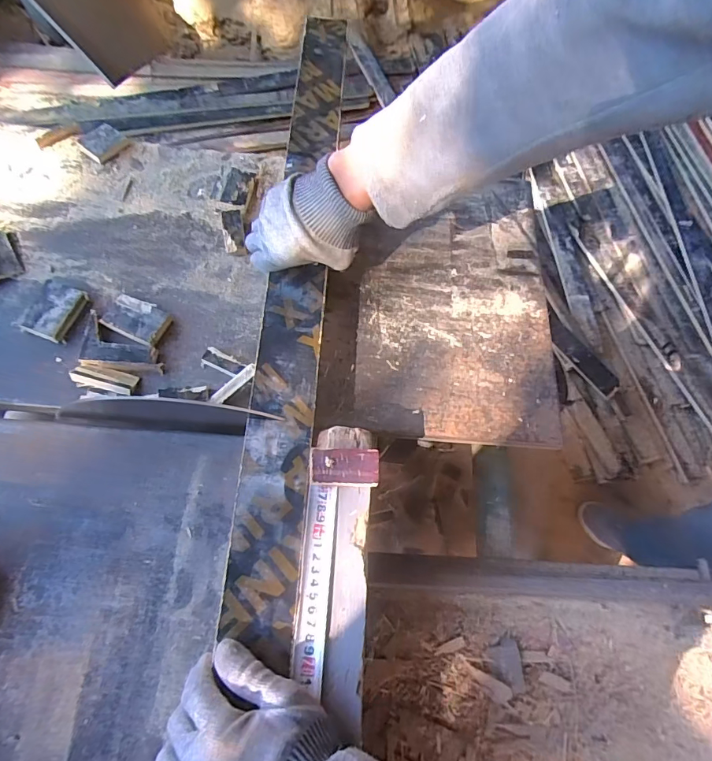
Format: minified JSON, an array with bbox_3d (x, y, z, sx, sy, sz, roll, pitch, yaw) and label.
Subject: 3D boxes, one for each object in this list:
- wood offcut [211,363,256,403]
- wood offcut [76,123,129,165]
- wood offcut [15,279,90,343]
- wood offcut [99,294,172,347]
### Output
[{"bbox_3d":[-0.128,0.004,0.466,0.057,0.005,0.015,-40,71,3],"label":"wood offcut"},{"bbox_3d":[-0.329,-0.310,0.583,0.043,0.019,0.050,37,73,16],"label":"wood offcut"},{"bbox_3d":[-0.332,-0.076,0.487,0.049,0.021,0.062,15,68,8],"label":"wood offcut"},{"bbox_3d":[-0.241,-0.067,0.494,0.065,0.018,0.044,23,69,11],"label":"wood offcut"}]

